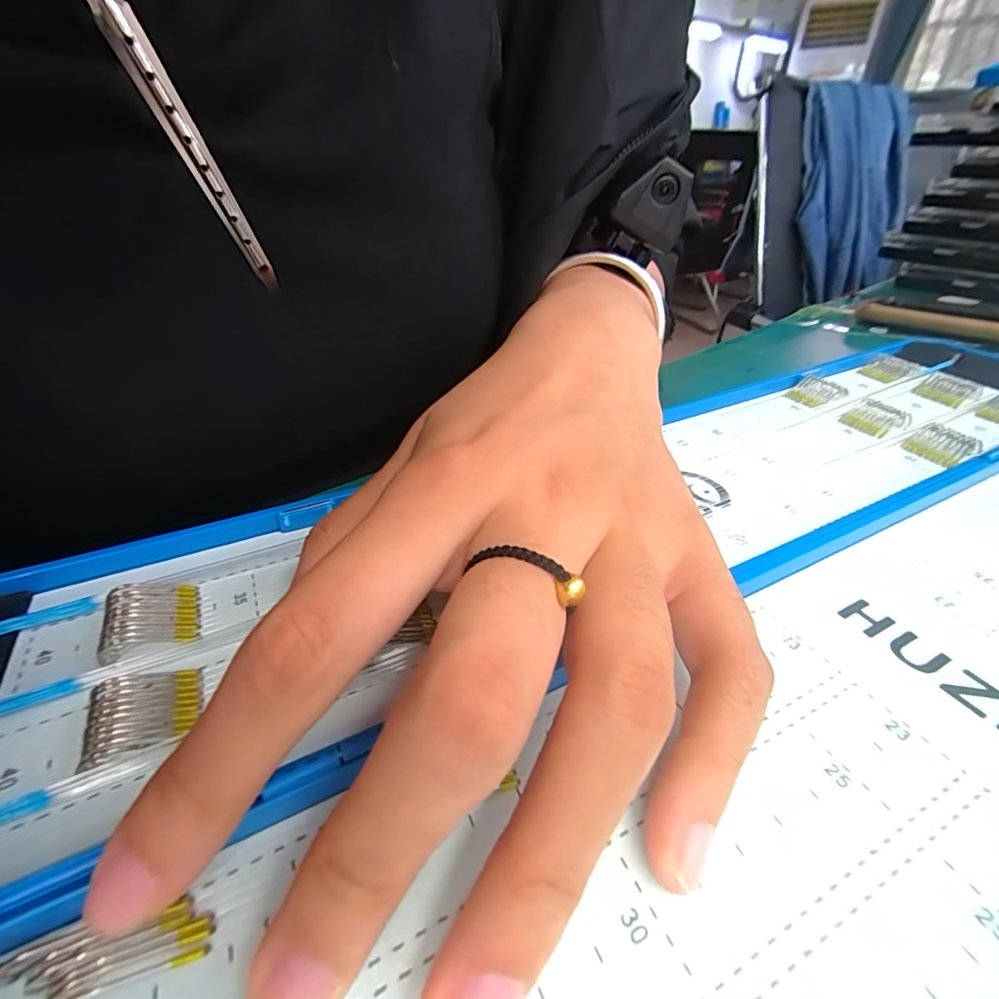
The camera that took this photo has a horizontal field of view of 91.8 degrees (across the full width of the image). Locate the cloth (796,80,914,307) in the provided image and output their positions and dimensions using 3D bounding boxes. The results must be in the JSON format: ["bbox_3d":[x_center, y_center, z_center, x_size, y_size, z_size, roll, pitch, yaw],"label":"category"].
[{"bbox_3d":[0.505,-0.436,0.692,0.162,0.267,0.035,-10,18,-6],"label":"cloth"}]

